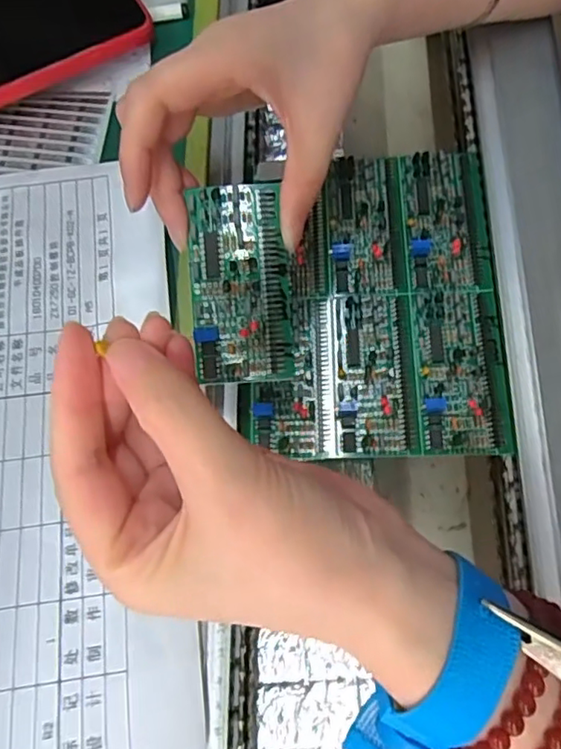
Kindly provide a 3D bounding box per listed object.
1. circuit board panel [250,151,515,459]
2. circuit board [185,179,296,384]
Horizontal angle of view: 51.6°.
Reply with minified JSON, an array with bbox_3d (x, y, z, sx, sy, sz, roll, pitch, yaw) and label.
[{"bbox_3d":[0.049,-0.040,0.298,0.118,0.009,0.163,0,72,0],"label":"circuit board panel"},{"bbox_3d":[-0.018,-0.039,0.246,0.041,0.005,0.082,-4,93,-1],"label":"circuit board"}]

